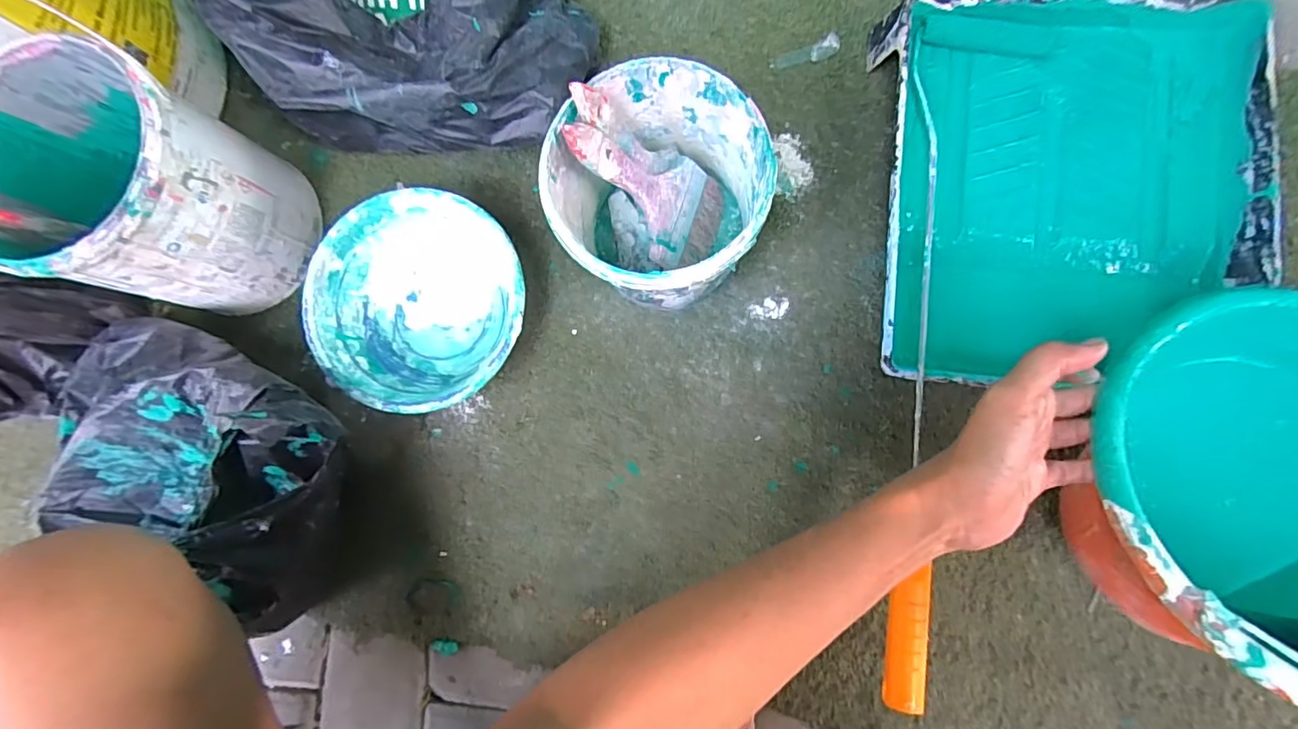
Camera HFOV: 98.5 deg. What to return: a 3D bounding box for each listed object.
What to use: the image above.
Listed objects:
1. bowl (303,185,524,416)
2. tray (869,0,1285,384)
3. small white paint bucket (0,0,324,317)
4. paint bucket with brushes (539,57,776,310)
[{"bbox_3d":[-0.213,-0.054,0.534,0.185,0.072,0.198,-1,84,6],"label":"bowl"},{"bbox_3d":[0.354,-0.150,0.488,0.291,0.068,0.326,3,85,6],"label":"tray"},{"bbox_3d":[-0.440,-0.151,0.485,0.180,0.198,0.164,-1,84,6],"label":"small white paint bucket"},{"bbox_3d":[0.013,-0.131,0.469,0.155,0.171,0.162,-1,84,6],"label":"paint bucket with brushes"}]

